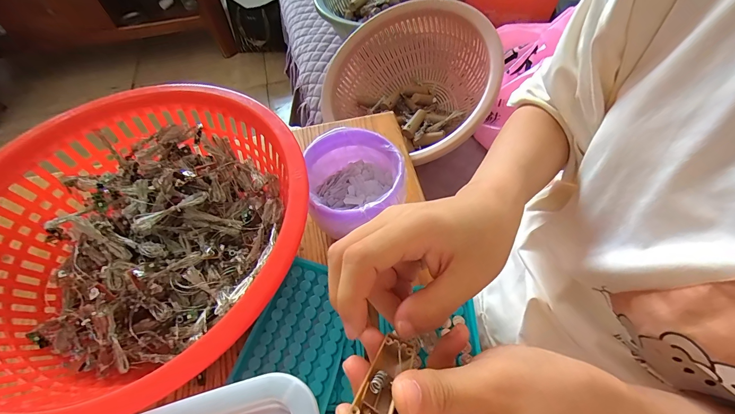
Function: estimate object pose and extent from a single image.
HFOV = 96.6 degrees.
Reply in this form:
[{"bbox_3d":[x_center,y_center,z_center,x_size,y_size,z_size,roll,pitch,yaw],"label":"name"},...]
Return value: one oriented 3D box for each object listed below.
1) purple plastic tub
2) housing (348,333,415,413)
[{"bbox_3d":[-0.012,-0.025,0.354,0.094,0.060,0.108,-11,56,-4],"label":"purple plastic tub"},{"bbox_3d":[0.009,0.078,0.144,0.020,0.012,0.052,14,16,13],"label":"housing"}]

